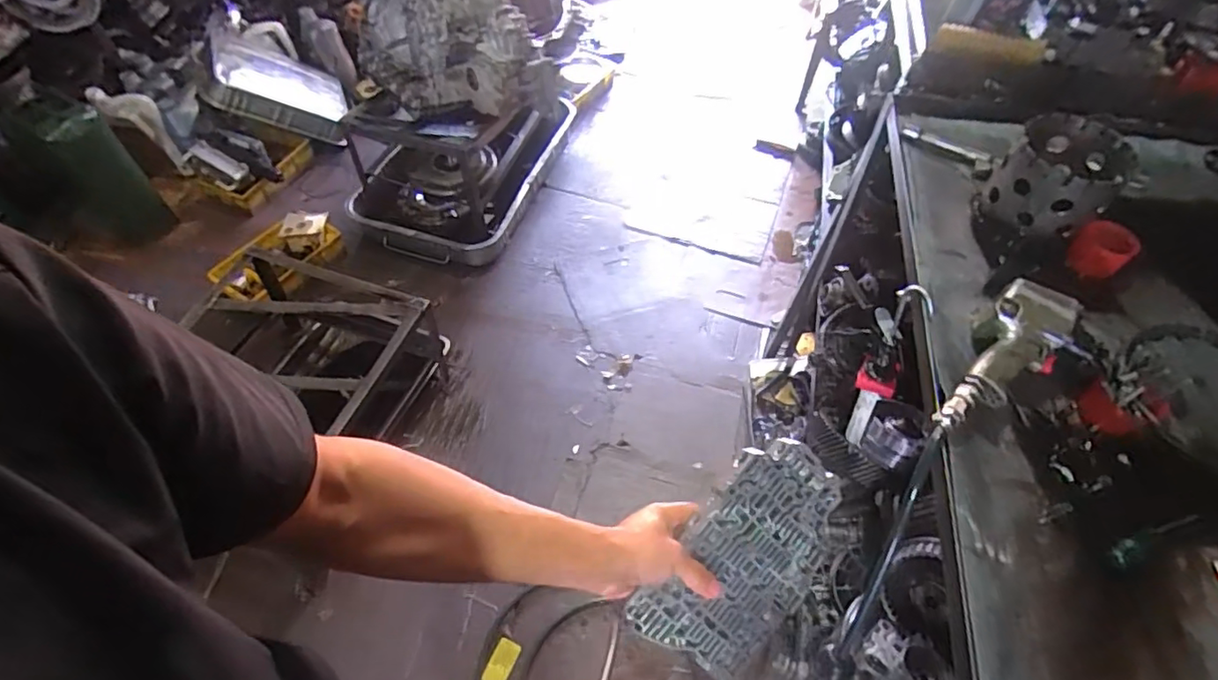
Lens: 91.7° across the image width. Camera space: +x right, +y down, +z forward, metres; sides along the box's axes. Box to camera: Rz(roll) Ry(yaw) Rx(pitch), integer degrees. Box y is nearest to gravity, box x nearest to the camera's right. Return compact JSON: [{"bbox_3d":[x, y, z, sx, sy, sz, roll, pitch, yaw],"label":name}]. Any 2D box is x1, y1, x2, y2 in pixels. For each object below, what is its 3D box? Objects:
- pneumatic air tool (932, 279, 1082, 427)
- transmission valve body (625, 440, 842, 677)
[{"bbox_3d":[0.455,0.033,0.677,0.091,0.064,0.246,36,62,23],"label":"pneumatic air tool"},{"bbox_3d":[0.132,0.216,0.588,0.138,0.035,0.232,45,79,-10],"label":"transmission valve body"}]

